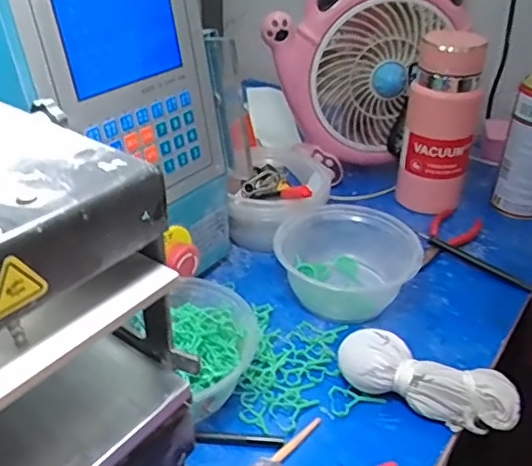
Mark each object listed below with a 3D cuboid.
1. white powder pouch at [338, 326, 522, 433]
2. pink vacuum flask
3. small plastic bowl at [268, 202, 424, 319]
[{"bbox_3d":[0.125,0.113,0.449,0.134,0.034,0.044,14,35,17],"label":"white powder pouch"},{"bbox_3d":[0.199,-0.121,0.671,0.077,0.207,0.080,6,33,7],"label":"pink vacuum flask"},{"bbox_3d":[0.075,0.030,0.556,0.129,0.059,0.120,1,33,-1],"label":"small plastic bowl"}]

